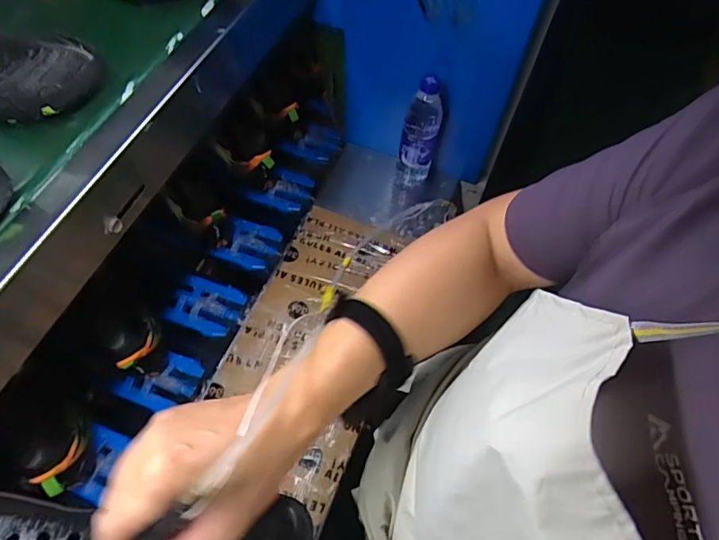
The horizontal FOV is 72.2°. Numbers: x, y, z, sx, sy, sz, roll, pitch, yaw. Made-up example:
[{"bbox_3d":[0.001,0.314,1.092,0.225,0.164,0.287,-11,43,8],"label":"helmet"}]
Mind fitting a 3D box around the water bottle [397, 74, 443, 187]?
[{"bbox_3d":[0.110,-0.245,0.892,0.065,0.219,0.060,12,60,3],"label":"water bottle"}]

